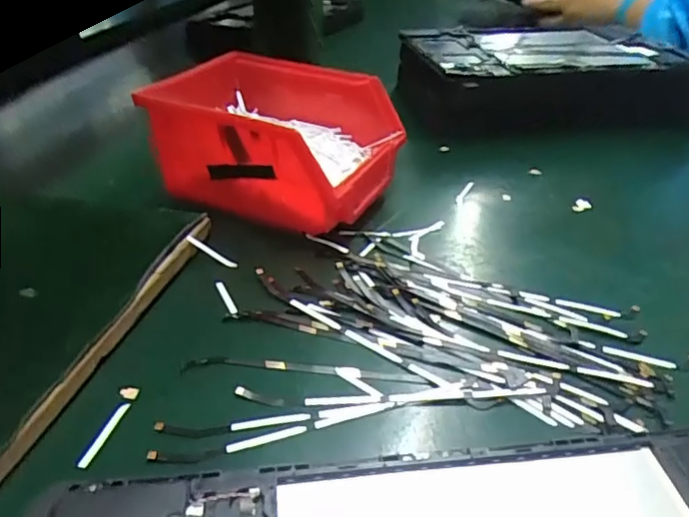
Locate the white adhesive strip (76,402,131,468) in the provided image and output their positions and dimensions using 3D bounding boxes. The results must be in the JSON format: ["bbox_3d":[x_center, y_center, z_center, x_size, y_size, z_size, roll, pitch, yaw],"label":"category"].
[{"bbox_3d":[-0.096,0.068,0.230,0.005,0.004,0.031,9,36,9],"label":"white adhesive strip"}]

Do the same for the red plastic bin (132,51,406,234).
[{"bbox_3d":[-0.048,-0.079,0.381,0.153,0.072,0.115,12,37,13],"label":"red plastic bin"}]

